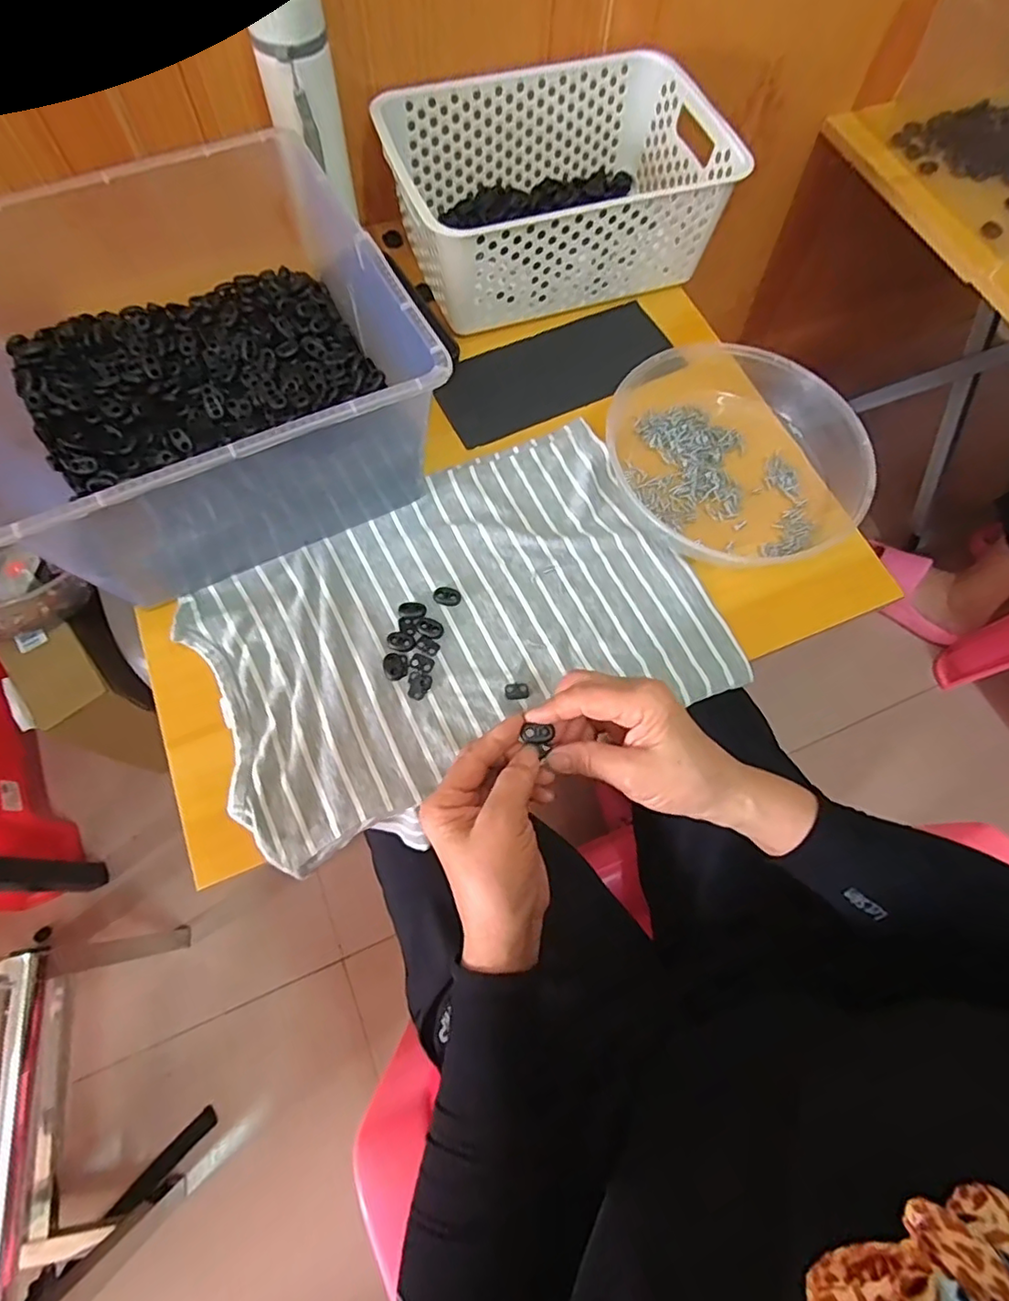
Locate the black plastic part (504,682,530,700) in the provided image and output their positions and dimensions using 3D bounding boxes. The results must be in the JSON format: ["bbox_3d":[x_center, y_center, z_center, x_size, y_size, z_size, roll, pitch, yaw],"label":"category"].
[{"bbox_3d":[0.010,0.031,0.453,0.018,0.004,0.013,-7,70,-5],"label":"black plastic part"}]

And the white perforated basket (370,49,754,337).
[{"bbox_3d":[0.049,-0.449,0.580,0.305,0.105,0.199,-20,71,-10],"label":"white perforated basket"}]

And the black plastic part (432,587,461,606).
[{"bbox_3d":[-0.046,-0.044,0.478,0.022,0.004,0.016,4,69,-1],"label":"black plastic part"}]

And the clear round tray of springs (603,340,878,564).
[{"bbox_3d":[0.198,-0.180,0.522,0.208,0.037,0.219,1,69,-2],"label":"clear round tray of springs"}]

